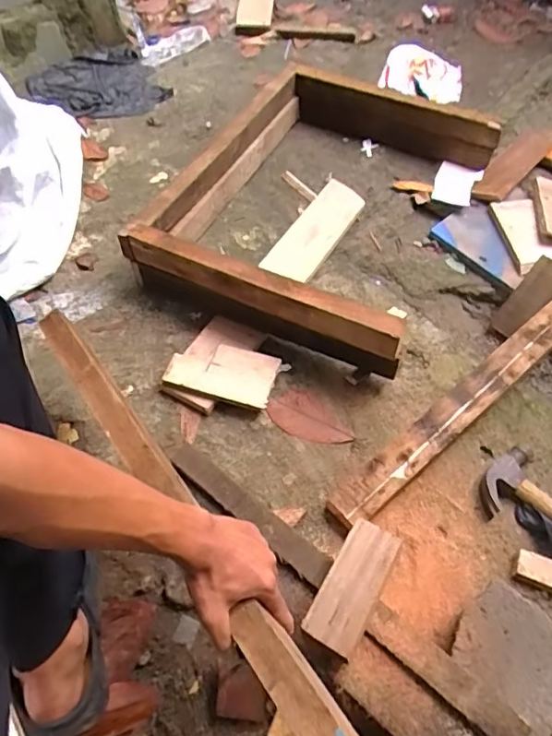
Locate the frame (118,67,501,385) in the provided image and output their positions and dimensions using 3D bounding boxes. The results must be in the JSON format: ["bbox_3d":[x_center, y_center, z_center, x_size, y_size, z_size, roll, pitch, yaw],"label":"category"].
[{"bbox_3d":[0.113,-0.361,1.113,0.523,0.156,0.727,23,58,13],"label":"frame"}]

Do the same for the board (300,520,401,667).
[{"bbox_3d":[0.088,0.247,0.624,0.060,0.017,0.144,26,60,17],"label":"board"}]

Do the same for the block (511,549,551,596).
[{"bbox_3d":[0.360,0.280,0.752,0.067,0.029,0.040,20,57,11],"label":"block"}]

